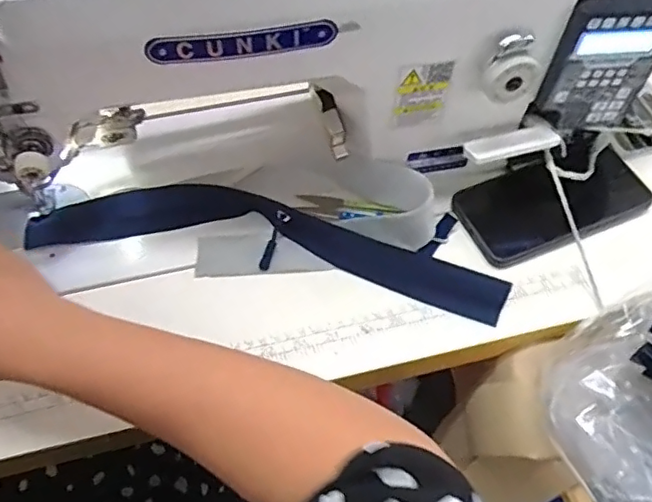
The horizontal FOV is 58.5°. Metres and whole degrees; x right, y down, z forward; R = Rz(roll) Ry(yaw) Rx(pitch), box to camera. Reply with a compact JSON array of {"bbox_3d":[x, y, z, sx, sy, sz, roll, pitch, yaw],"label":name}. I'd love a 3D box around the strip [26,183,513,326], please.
[{"bbox_3d":[-0.049,-0.011,0.481,0.388,0.025,0.071,8,58,5],"label":"strip"}]

